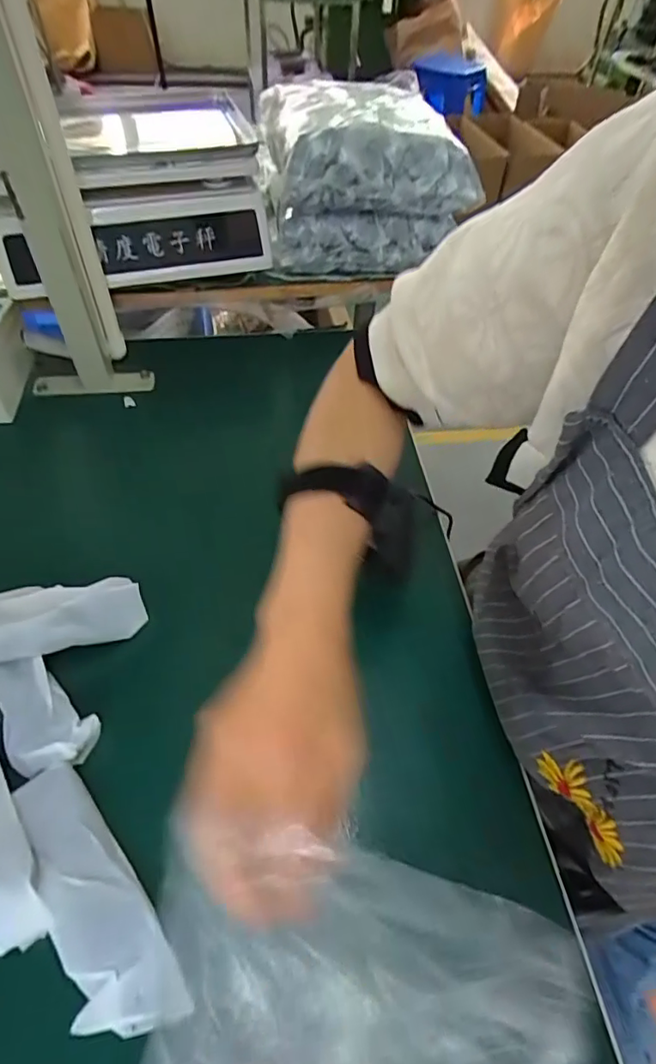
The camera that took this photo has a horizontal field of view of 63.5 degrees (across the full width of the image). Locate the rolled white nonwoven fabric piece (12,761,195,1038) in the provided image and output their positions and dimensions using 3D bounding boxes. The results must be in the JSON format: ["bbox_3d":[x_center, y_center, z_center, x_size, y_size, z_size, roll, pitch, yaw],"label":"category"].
[{"bbox_3d":[-0.134,0.203,0.303,0.049,0.013,0.149,-27,59,-22],"label":"rolled white nonwoven fabric piece"}]

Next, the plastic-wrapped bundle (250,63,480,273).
[{"bbox_3d":[0.037,-0.450,0.650,0.221,0.127,0.288,-4,53,-7],"label":"plastic-wrapped bundle"}]

